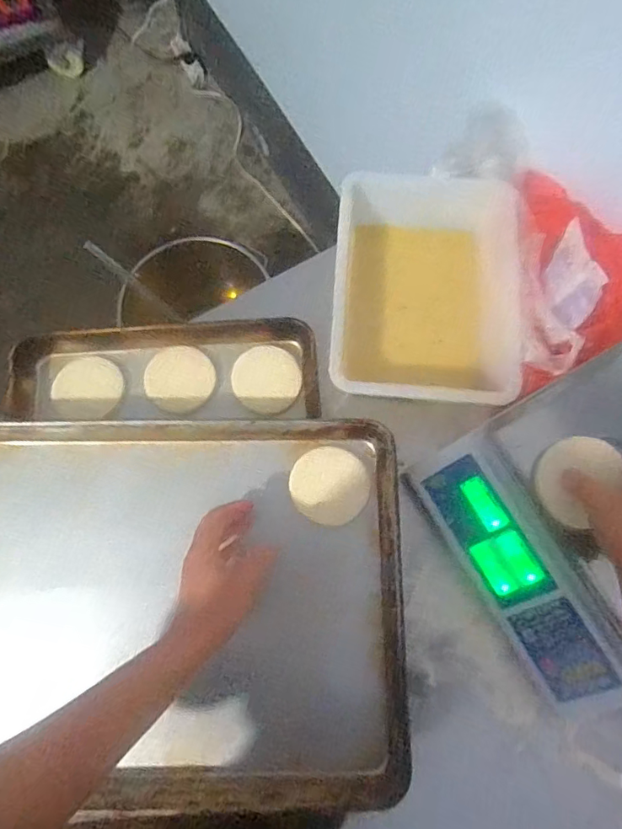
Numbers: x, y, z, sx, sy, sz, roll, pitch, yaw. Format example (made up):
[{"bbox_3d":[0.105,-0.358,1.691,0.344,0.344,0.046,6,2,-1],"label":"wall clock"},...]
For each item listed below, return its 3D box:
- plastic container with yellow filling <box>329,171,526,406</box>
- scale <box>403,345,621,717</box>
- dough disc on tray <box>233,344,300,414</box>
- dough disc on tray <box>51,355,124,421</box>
[{"bbox_3d":[0.153,-0.166,0.703,0.243,0.089,0.327,4,75,0],"label":"plastic container with yellow filling"},{"bbox_3d":[0.361,0.115,0.607,0.375,0.104,0.334,-29,78,-9],"label":"scale"},{"bbox_3d":[-0.062,-0.049,0.706,0.088,0.019,0.095,0,75,-1],"label":"dough disc on tray"},{"bbox_3d":[-0.306,-0.036,0.700,0.085,0.015,0.089,0,75,-1],"label":"dough disc on tray"}]

